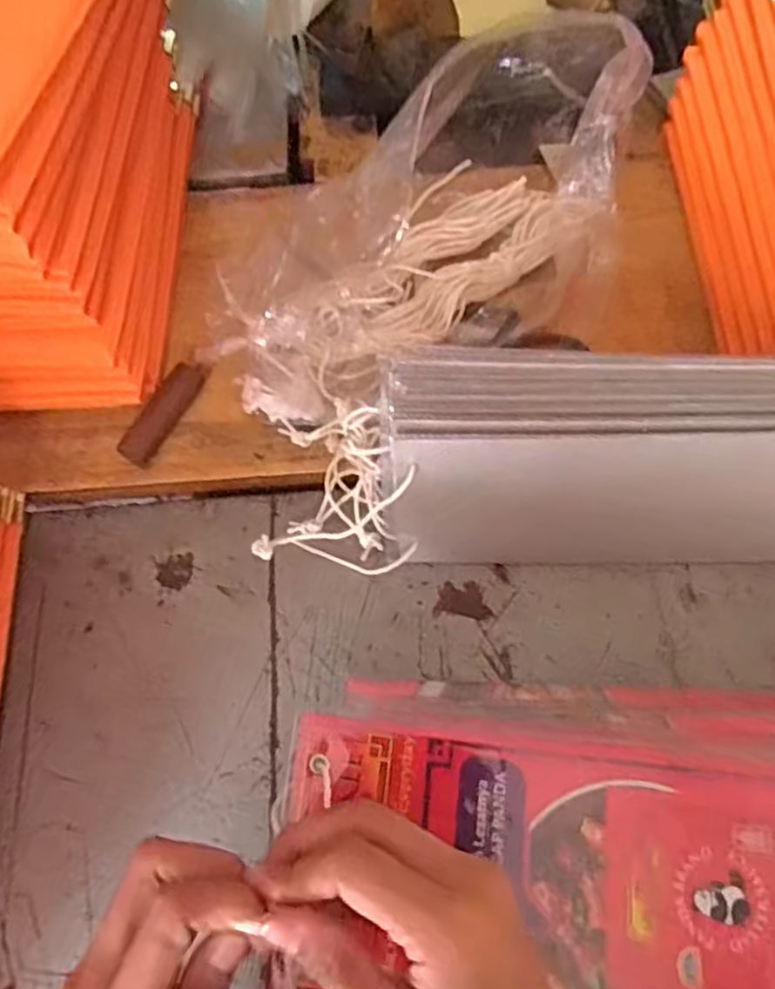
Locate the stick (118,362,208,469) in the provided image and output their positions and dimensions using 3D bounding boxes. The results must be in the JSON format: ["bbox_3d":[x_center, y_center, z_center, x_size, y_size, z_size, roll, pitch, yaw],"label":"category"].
[{"bbox_3d":[-0.135,-0.048,0.419,0.017,0.017,0.066,32,75,11],"label":"stick"}]

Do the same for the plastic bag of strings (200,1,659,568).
[{"bbox_3d":[0.023,-0.130,0.395,0.161,0.116,0.330,37,76,12],"label":"plastic bag of strings"}]

